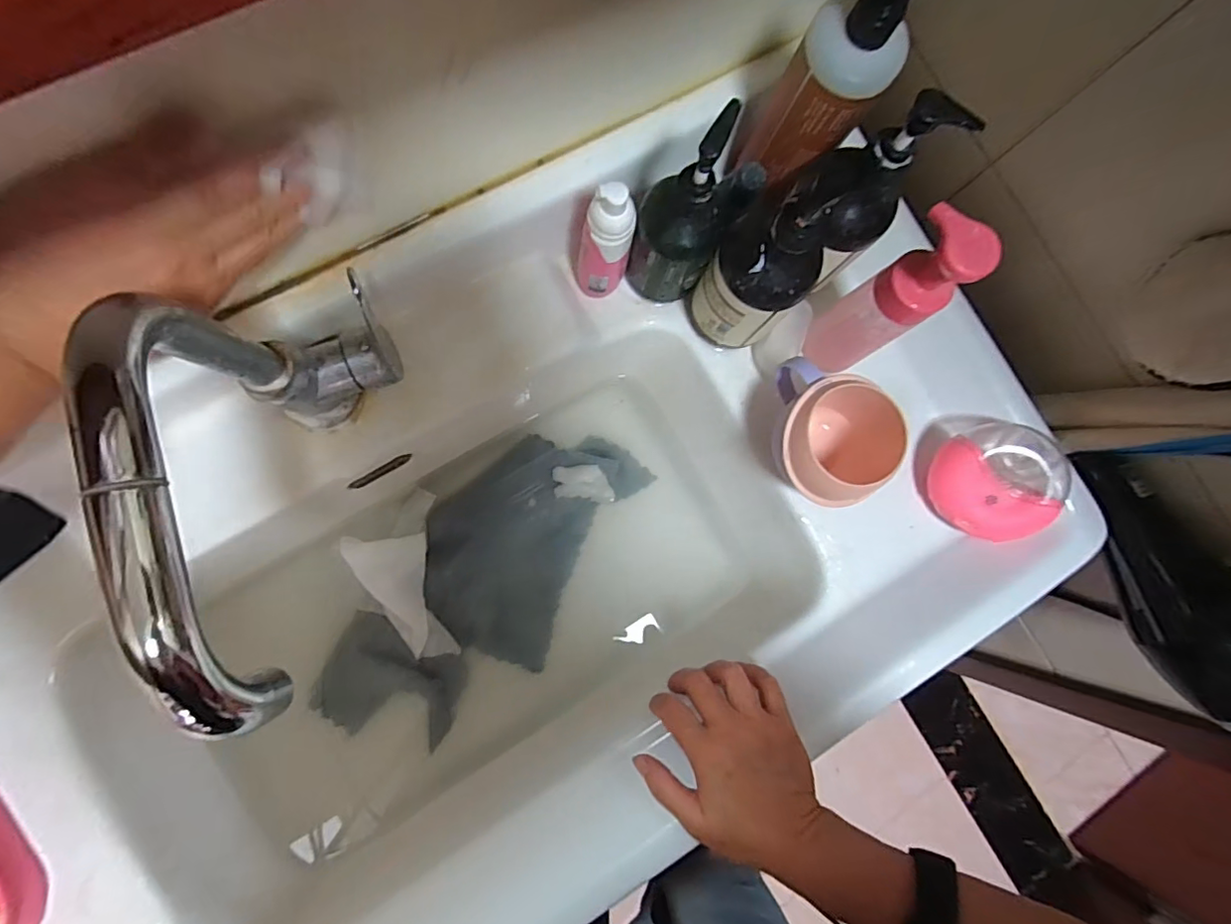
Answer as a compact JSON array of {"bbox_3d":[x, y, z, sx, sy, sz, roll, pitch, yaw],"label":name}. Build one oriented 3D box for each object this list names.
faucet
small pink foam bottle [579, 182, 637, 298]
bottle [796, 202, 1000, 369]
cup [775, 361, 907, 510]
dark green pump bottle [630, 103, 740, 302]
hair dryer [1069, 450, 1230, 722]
[{"bbox_3d":[-0.163,0.005,0.307,0.086,0.240,0.218,-15,85,-8],"label":"faucet"},{"bbox_3d":[-0.006,-0.162,0.424,0.035,0.108,0.035,1,83,-7],"label":"small pink foam bottle"},{"bbox_3d":[0.199,-0.117,0.419,0.053,0.179,0.044,35,81,-2],"label":"bottle"},{"bbox_3d":[0.168,-0.016,0.456,0.098,0.081,0.099,1,83,-7],"label":"cup"},{"bbox_3d":[0.050,-0.176,0.410,0.067,0.172,0.058,18,81,-5],"label":"dark green pump bottle"},{"bbox_3d":[0.486,0.091,0.411,0.105,0.206,0.223,-39,89,-10],"label":"hair dryer"}]

